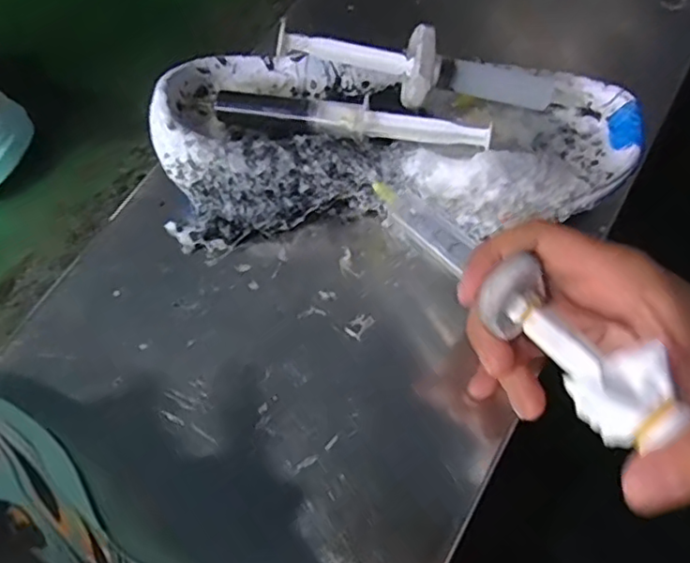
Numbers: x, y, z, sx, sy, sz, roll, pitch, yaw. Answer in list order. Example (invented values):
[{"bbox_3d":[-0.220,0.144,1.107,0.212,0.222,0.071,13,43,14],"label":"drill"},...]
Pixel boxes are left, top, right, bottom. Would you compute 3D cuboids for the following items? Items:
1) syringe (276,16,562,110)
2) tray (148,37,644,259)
[{"bbox_3d":[0.039,-0.107,0.313,0.144,0.025,0.033,8,66,-9],"label":"syringe"},{"bbox_3d":[0.026,-0.073,0.327,0.242,0.057,0.096,-2,66,0],"label":"tray"}]

